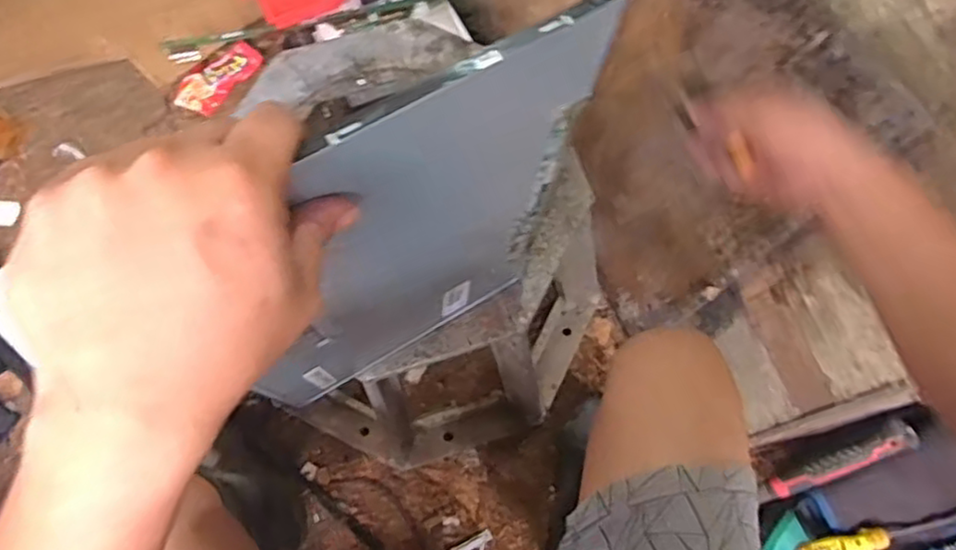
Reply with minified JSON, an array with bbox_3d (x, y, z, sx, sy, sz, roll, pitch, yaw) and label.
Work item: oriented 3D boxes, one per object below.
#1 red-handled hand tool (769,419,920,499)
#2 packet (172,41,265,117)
[{"bbox_3d":[0.435,0.224,0.814,0.174,0.018,0.032,-38,70,29],"label":"red-handled hand tool"},{"bbox_3d":[-0.448,-0.341,1.177,0.067,0.012,0.155,42,78,-16],"label":"packet"}]

